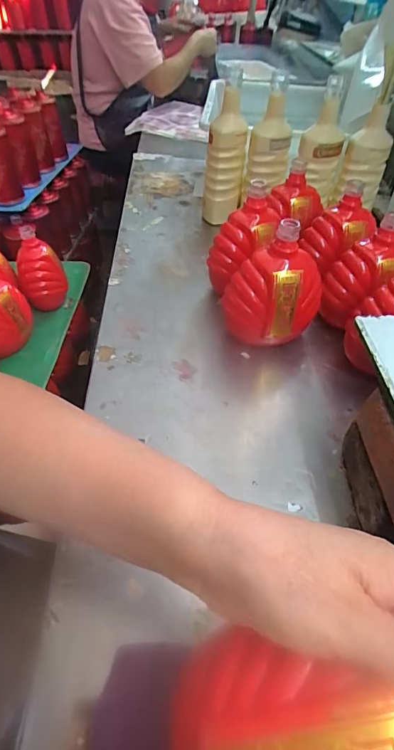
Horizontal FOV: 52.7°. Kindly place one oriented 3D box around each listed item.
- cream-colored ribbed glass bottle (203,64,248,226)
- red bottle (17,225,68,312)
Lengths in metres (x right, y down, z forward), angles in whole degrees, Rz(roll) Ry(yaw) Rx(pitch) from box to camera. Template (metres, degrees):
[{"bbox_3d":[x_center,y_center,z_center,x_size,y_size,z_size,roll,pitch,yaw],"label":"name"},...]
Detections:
[{"bbox_3d":[0.055,-0.425,0.782,0.078,0.252,0.088,6,45,3],"label":"cream-colored ribbed glass bottle"},{"bbox_3d":[-0.334,-0.219,0.854,0.092,0.160,0.103,-14,49,-13],"label":"red bottle"}]

